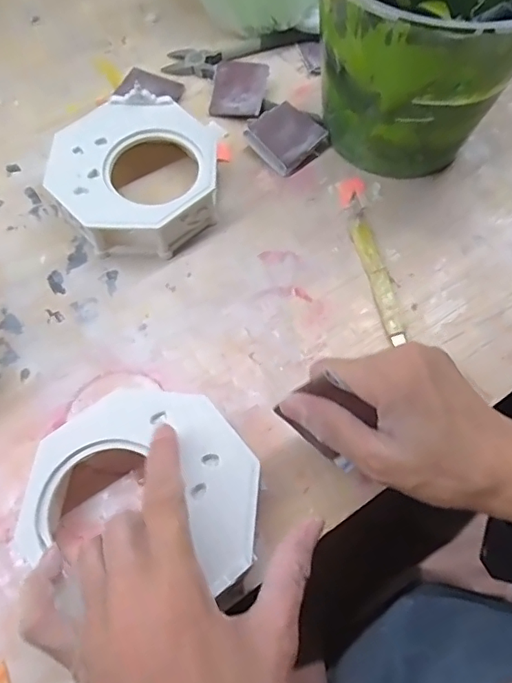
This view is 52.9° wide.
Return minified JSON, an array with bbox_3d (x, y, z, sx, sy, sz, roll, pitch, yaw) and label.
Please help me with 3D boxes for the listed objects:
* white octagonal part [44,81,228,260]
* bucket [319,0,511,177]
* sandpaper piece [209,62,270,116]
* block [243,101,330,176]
[{"bbox_3d":[-0.085,-0.120,0.372,0.114,0.040,0.115,-1,65,-1],"label":"white octagonal part"},{"bbox_3d":[0.114,-0.207,0.361,0.156,0.136,0.163,10,66,4],"label":"bucket"},{"bbox_3d":[-0.014,-0.207,0.419,0.046,0.006,0.047,9,80,20],"label":"sandpaper piece"},{"bbox_3d":[0.025,-0.160,0.403,0.056,0.018,0.045,-39,72,-17],"label":"block"}]

